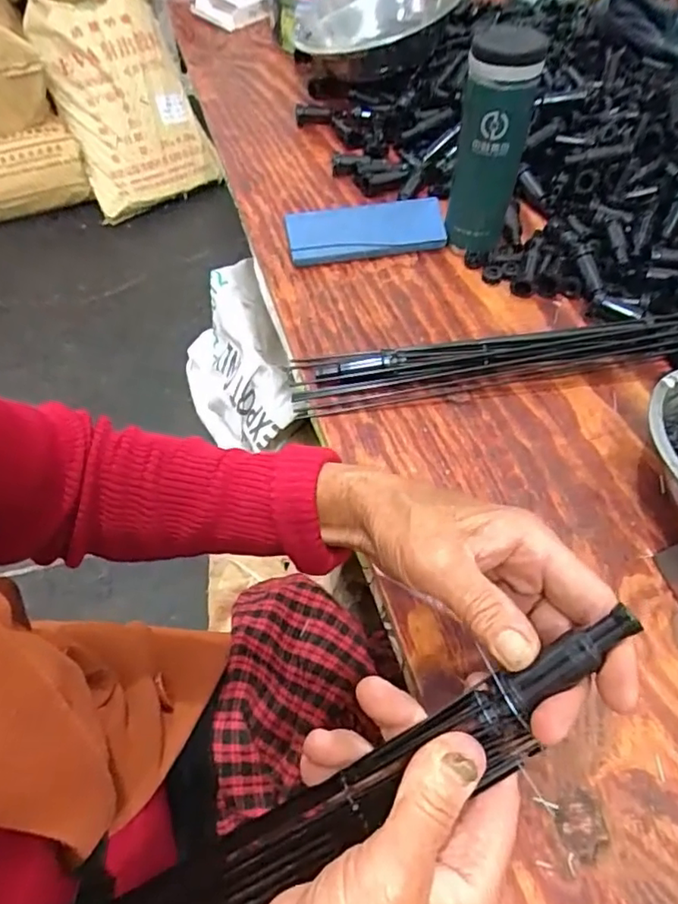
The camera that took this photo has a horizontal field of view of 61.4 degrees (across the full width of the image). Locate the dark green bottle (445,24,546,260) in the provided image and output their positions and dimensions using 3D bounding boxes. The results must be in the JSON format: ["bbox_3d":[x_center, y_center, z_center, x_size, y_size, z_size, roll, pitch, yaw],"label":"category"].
[{"bbox_3d":[0.135,-0.271,0.521,0.061,0.184,0.056,18,55,9],"label":"dark green bottle"}]

